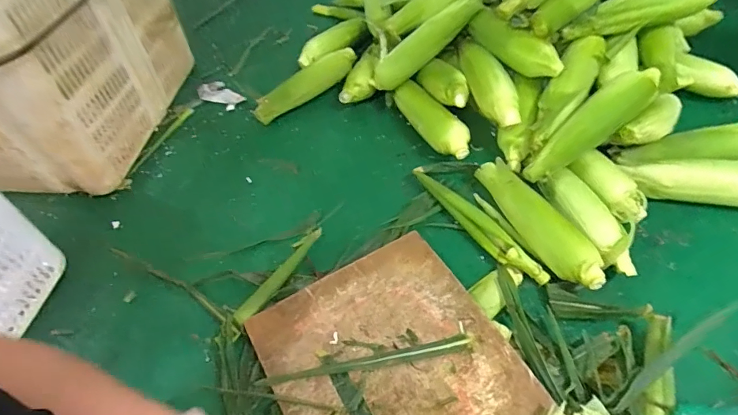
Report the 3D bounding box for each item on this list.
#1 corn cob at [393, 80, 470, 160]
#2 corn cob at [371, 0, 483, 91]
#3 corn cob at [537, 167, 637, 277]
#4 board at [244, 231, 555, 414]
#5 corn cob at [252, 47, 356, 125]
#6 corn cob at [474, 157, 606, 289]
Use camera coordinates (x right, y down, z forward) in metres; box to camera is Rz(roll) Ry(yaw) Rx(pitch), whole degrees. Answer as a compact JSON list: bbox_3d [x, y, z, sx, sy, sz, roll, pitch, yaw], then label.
[{"bbox_3d":[0.103,-0.145,0.747,0.057,0.055,0.198,-26,55,-14],"label":"corn cob"},{"bbox_3d":[0.097,-0.285,0.756,0.224,0.048,0.042,-35,52,24],"label":"corn cob"},{"bbox_3d":[0.305,0.019,0.595,0.057,0.040,0.168,-19,53,-8],"label":"corn cob"},{"bbox_3d":[0.029,0.192,0.509,0.256,0.034,0.289,-27,58,-15],"label":"board"},{"bbox_3d":[-0.113,-0.238,0.837,0.058,0.058,0.240,36,64,27],"label":"corn cob"},{"bbox_3d":[0.225,0.014,0.594,0.055,0.046,0.226,-25,54,-12],"label":"corn cob"}]

